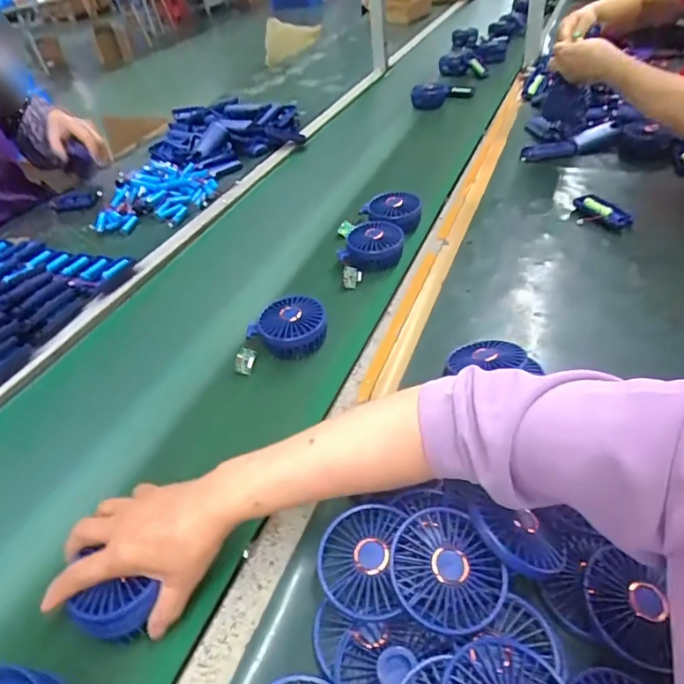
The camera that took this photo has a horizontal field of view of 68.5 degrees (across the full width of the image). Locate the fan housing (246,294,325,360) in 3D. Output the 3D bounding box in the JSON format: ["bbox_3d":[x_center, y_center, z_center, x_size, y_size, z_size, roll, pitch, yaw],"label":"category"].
[{"bbox_3d":[-0.064,-0.018,0.650,0.090,0.042,0.086,22,49,29],"label":"fan housing"}]

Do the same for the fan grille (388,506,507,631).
[{"bbox_3d":[0.079,0.170,0.381,0.082,0.026,0.081,-5,41,5],"label":"fan grille"}]

